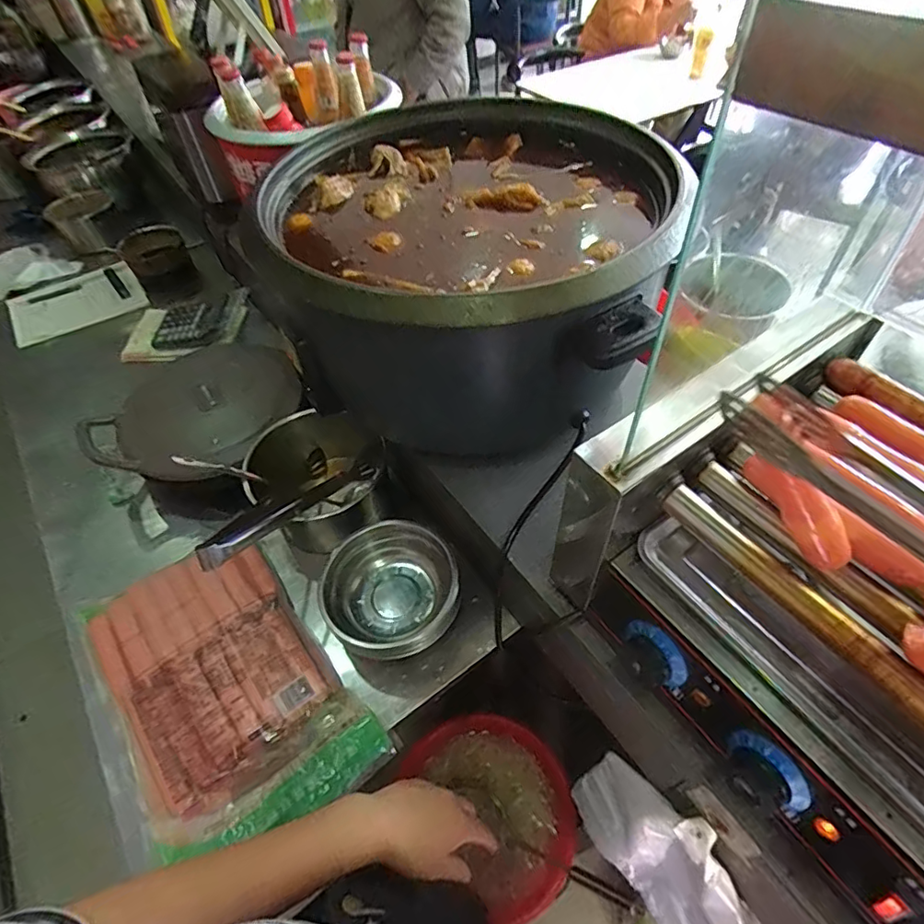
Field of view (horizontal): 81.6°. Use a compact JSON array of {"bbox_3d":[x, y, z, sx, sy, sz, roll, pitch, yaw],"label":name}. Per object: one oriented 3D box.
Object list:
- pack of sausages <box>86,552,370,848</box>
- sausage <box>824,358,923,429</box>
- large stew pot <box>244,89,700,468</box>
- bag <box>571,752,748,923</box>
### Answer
[{"bbox_3d":[-0.290,0.239,0.627,0.210,0.045,0.299,-34,57,-22],"label":"pack of sausages"},{"bbox_3d":[0.358,-0.046,0.430,0.020,0.020,0.125,-35,58,-23],"label":"sausage"},{"bbox_3d":[0.005,-0.238,0.683,0.433,0.260,0.483,-23,54,-15],"label":"large stew pot"},{"bbox_3d":[0.201,0.402,0.555,0.051,0.229,0.181,-32,56,-21],"label":"bag"}]

